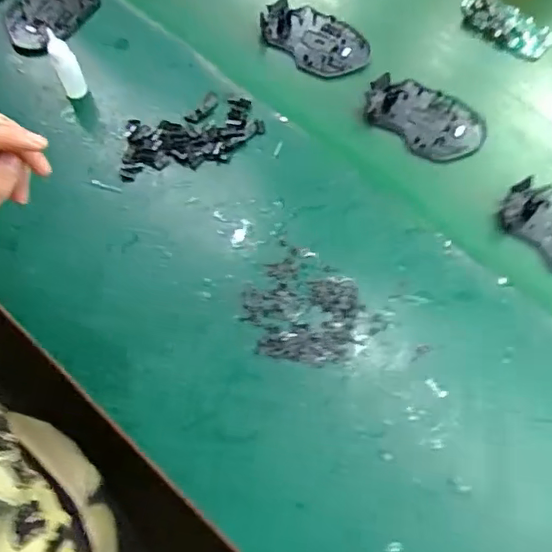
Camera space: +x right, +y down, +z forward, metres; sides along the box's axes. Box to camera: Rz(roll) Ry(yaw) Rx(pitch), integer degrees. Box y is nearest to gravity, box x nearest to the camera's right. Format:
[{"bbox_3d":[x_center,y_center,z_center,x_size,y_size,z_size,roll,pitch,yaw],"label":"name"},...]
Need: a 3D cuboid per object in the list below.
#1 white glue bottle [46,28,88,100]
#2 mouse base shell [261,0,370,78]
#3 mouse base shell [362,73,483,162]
[{"bbox_3d":[-0.193,-0.192,0.521,0.022,0.075,0.015,-28,70,-11],"label":"white glue bottle"},{"bbox_3d":[0.039,-0.246,0.585,0.118,0.010,0.069,38,72,14],"label":"mouse base shell"},{"bbox_3d":[0.143,-0.153,0.546,0.114,0.012,0.070,32,71,13],"label":"mouse base shell"}]

